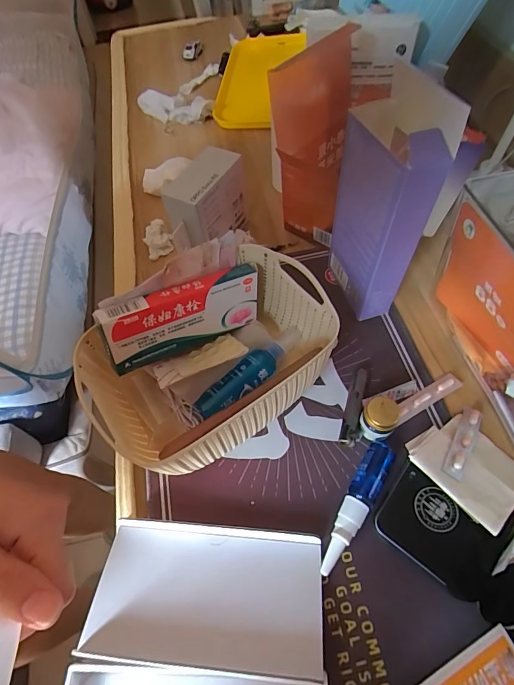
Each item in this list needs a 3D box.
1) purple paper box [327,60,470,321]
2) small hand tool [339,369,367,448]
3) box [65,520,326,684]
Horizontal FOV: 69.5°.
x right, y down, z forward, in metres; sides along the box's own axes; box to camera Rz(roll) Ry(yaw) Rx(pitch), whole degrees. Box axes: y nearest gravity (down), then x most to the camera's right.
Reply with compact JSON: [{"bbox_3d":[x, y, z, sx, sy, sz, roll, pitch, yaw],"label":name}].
[{"bbox_3d":[0.112,-0.124,0.355,0.043,0.221,0.103,-15,59,-5],"label":"purple paper box"},{"bbox_3d":[0.098,0.064,0.363,0.017,0.015,0.077,16,61,14],"label":"small hand tool"},{"bbox_3d":[-0.042,0.233,0.259,0.178,0.034,0.187,1,59,5],"label":"box"}]

